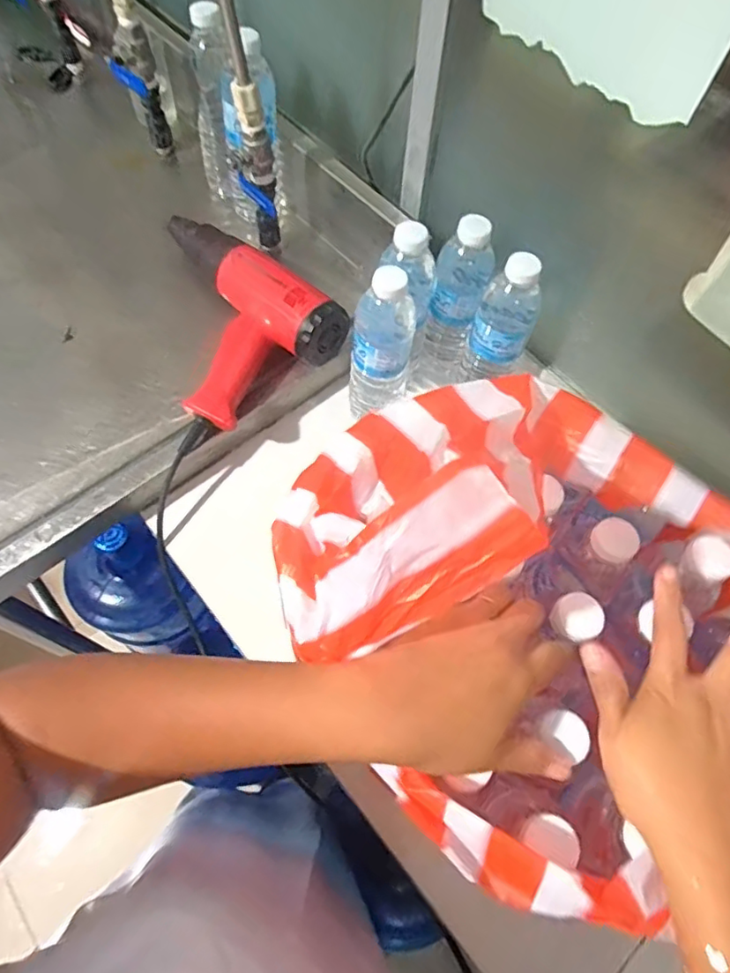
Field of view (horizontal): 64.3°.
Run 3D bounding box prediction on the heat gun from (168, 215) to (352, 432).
[{"bbox_3d":[-0.173,-0.199,0.650,0.186,0.081,0.259,-41,72,-21],"label":"heat gun"}]

